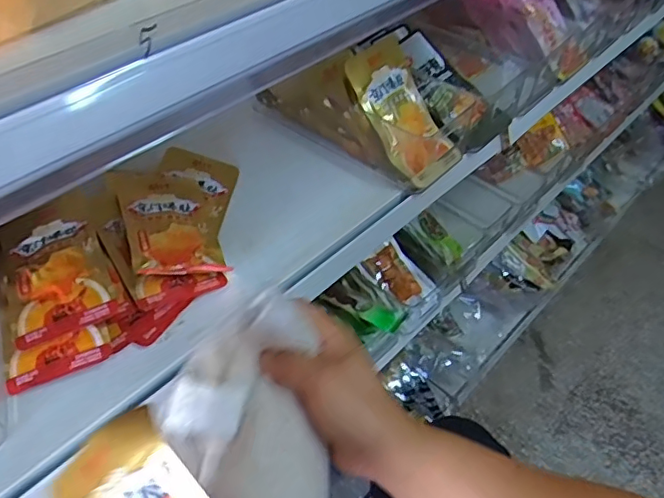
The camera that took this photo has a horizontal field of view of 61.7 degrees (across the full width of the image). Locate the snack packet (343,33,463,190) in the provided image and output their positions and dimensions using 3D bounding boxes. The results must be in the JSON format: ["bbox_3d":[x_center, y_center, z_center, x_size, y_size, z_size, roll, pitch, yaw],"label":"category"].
[{"bbox_3d":[0.078,-0.142,0.579,0.075,0.150,0.029,-38,14,-28],"label":"snack packet"}]

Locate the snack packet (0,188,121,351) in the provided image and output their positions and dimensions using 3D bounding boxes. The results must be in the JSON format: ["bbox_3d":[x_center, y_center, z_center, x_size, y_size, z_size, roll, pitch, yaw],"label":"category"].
[{"bbox_3d":[-0.236,0.011,0.472,0.079,0.013,0.151,-22,51,-19],"label":"snack packet"}]

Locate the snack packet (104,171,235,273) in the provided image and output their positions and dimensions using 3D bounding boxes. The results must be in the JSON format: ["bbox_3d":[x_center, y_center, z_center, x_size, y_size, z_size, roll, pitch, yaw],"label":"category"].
[{"bbox_3d":[-0.156,-0.031,0.528,0.080,0.014,0.159,-7,46,-28],"label":"snack packet"}]

